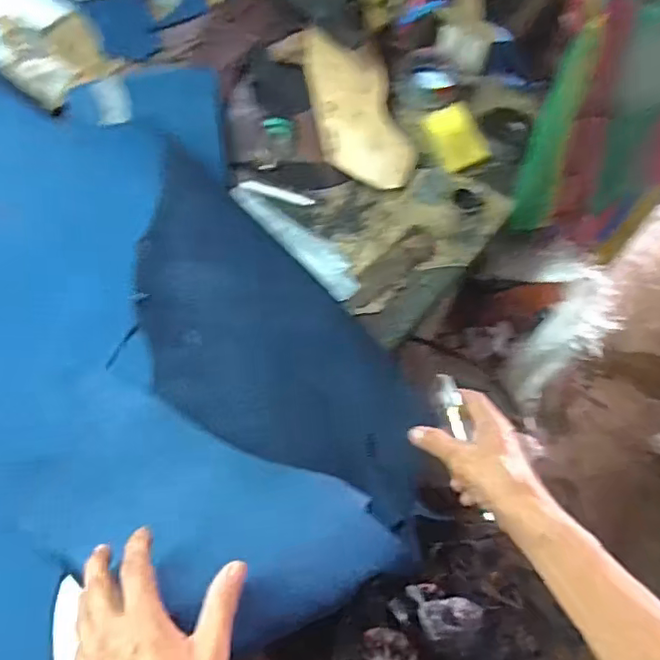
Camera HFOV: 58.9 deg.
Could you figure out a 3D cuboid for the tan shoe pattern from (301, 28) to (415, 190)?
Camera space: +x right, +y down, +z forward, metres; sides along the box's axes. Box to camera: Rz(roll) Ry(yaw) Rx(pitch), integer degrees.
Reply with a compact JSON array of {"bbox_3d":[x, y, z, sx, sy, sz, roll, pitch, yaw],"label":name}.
[{"bbox_3d":[0.035,-0.285,0.754,0.117,0.017,0.227,-17,78,-11],"label":"tan shoe pattern"}]

